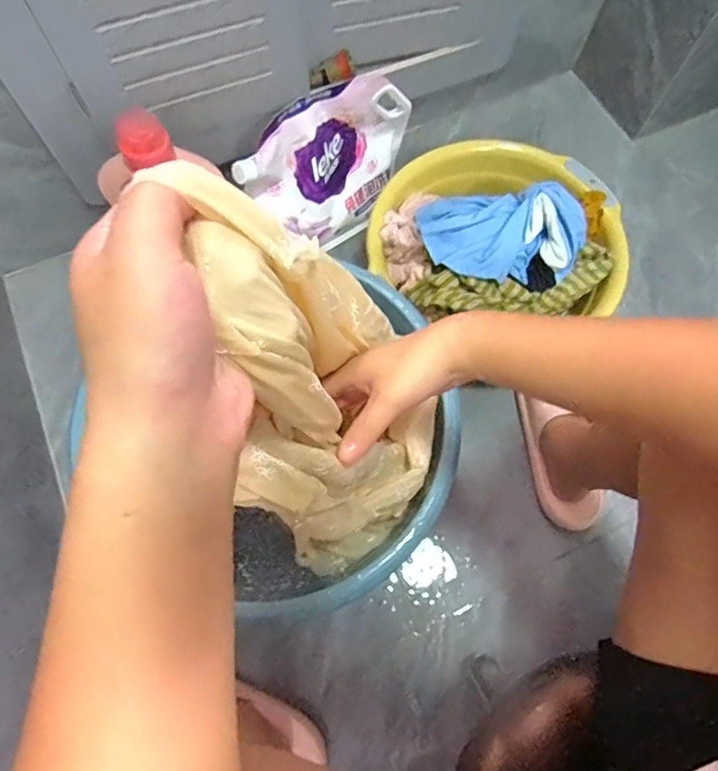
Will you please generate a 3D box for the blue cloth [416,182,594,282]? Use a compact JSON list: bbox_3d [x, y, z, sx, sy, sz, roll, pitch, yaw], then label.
[{"bbox_3d":[0.200,-0.207,0.715,0.230,0.065,0.141,1,70,-1],"label":"blue cloth"}]

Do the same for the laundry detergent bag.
[{"bbox_3d":[-0.038,-0.333,0.811,0.285,0.233,0.068,-33,74,-12],"label":"laundry detergent bag"}]

